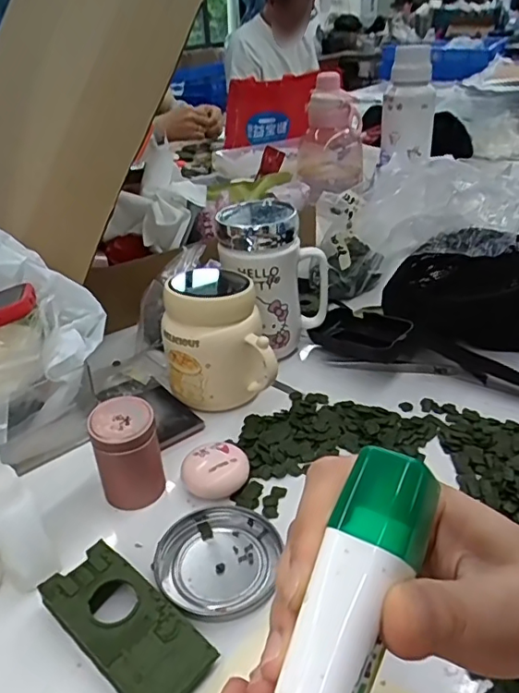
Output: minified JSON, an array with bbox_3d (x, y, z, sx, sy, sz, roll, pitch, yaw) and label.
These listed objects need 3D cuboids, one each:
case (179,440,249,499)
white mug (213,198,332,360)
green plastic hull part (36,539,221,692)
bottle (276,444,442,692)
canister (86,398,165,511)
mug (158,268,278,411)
[{"bbox_3d":[-0.032,0.092,0.402,0.048,0.023,0.038,-8,31,-8],"label":"case"},{"bbox_3d":[0.011,-0.067,0.531,0.093,0.132,0.071,-24,38,-31],"label":"white mug"},{"bbox_3d":[-0.075,0.155,0.306,0.103,0.020,0.046,22,39,36],"label":"green plastic hull part"},{"bbox_3d":[0.024,0.076,0.154,0.024,0.018,0.096,15,66,27],"label":"bottle"},{"bbox_3d":[-0.093,0.076,0.391,0.043,0.068,0.041,-12,33,-14],"label":"canister"},{"bbox_3d":[-0.040,-0.011,0.478,0.086,0.113,0.102,-10,32,-11],"label":"mug"}]

